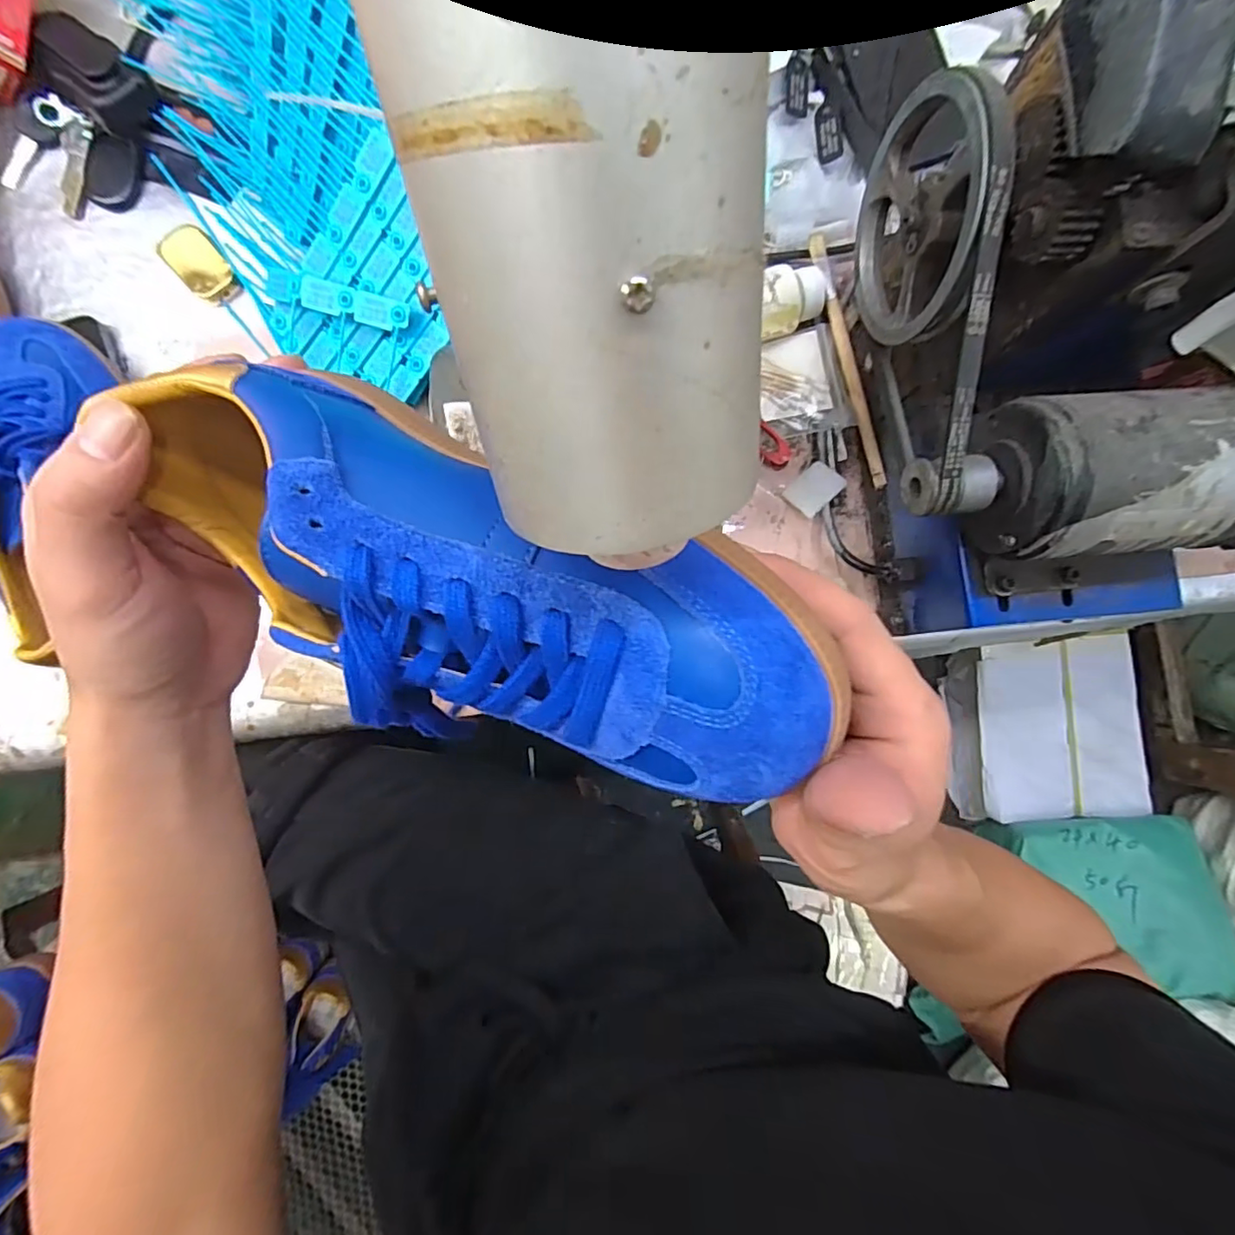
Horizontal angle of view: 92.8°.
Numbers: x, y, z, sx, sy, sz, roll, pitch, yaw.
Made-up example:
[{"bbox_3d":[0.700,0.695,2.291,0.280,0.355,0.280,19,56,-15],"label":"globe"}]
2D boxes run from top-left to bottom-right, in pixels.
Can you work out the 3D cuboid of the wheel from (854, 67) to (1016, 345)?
[{"bbox_3d":[0.163,-0.214,0.316,0.016,0.113,0.118,-7,86,-3],"label":"wheel"}]

